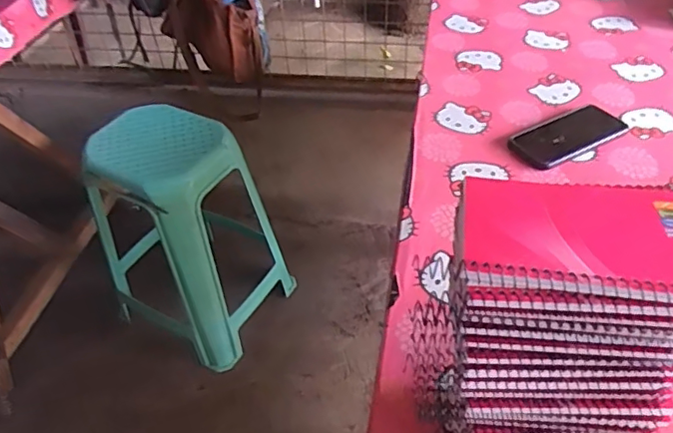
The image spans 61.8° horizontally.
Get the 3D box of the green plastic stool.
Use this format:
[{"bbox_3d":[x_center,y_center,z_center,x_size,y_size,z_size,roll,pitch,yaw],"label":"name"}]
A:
[{"bbox_3d":[-0.404,0.038,1.487,0.429,0.596,0.352,18,49,22],"label":"green plastic stool"}]

